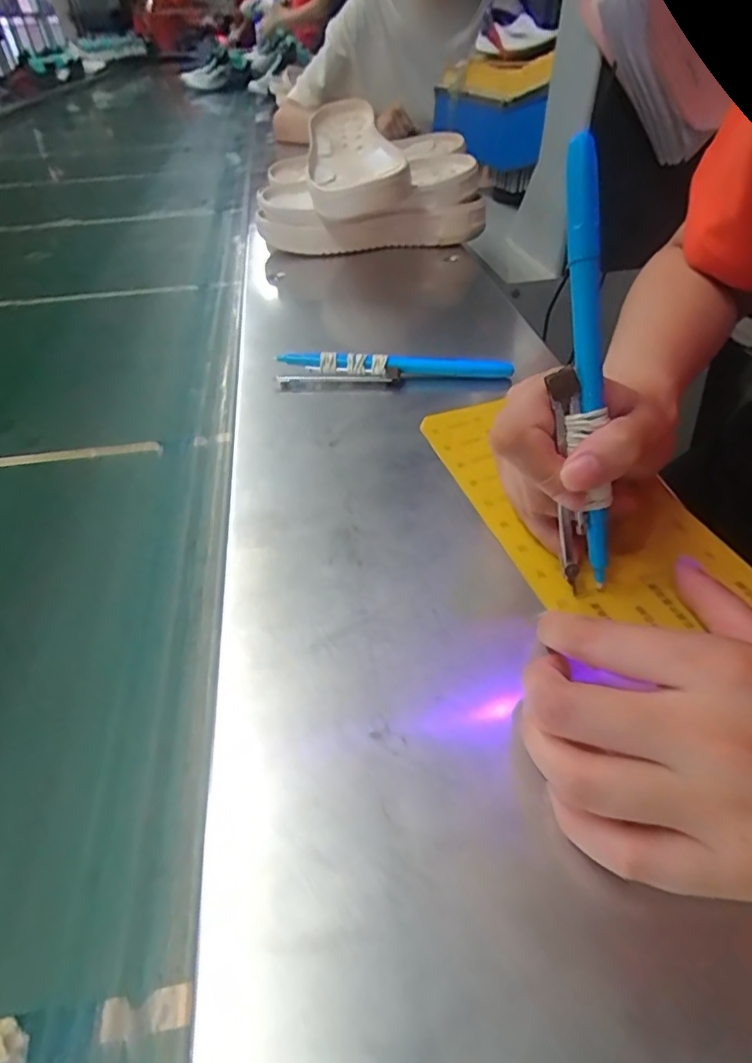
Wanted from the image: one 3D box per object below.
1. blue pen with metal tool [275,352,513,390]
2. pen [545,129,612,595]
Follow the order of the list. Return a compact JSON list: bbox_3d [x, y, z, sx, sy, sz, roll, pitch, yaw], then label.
[{"bbox_3d":[0.011,-0.114,0.380,0.162,0.020,0.020,0,43,4],"label":"blue pen with metal tool"},{"bbox_3d":[0.080,-0.056,0.210,0.021,0.165,0.007,-9,18,-3],"label":"pen"}]

